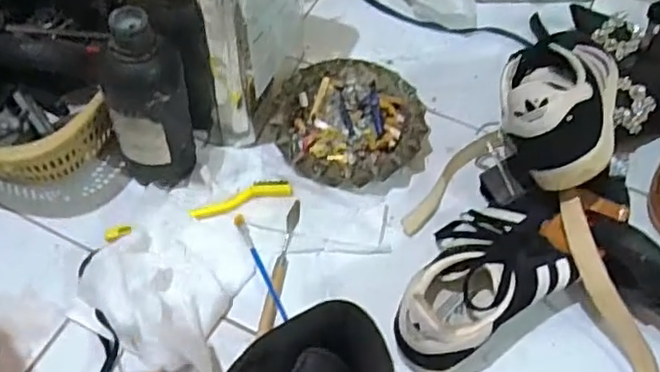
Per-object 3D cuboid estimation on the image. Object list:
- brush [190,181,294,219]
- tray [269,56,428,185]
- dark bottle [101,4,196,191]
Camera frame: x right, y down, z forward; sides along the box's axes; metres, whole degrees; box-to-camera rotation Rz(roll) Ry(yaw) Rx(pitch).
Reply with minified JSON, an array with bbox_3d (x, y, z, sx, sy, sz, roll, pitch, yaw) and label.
[{"bbox_3d":[-0.083,0.011,0.575,0.095,0.008,0.023,-15,59,-13],"label":"brush"},{"bbox_3d":[0.017,-0.062,0.611,0.145,0.037,0.145,2,57,-2],"label":"tray"},{"bbox_3d":[-0.155,-0.065,0.519,0.057,0.169,0.051,13,57,5],"label":"dark bottle"}]

